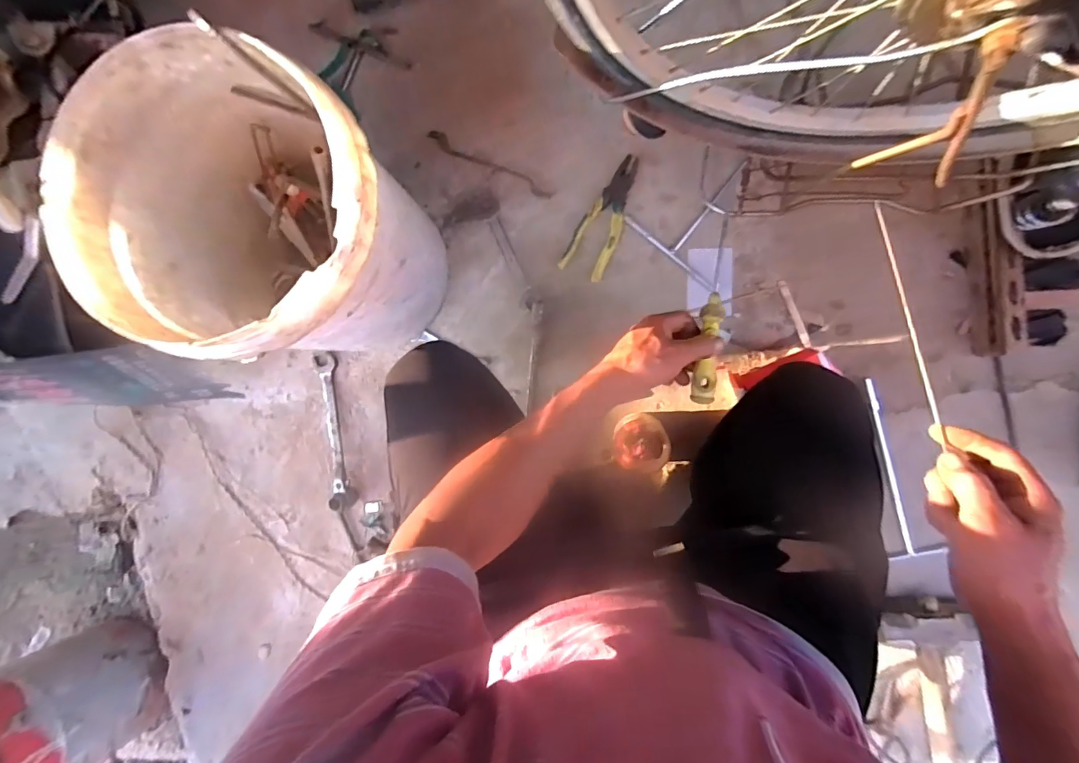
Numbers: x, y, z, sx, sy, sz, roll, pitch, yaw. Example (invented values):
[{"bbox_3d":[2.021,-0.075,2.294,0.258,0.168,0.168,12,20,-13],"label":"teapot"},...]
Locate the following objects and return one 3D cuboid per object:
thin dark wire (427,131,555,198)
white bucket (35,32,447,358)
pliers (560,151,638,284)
[{"bbox_3d":[-0.081,-0.349,0.736,0.235,0.010,0.022,30,94,9],"label":"thin dark wire"},{"bbox_3d":[-0.304,-0.174,0.574,0.315,0.321,0.283,12,91,10],"label":"white bucket"},{"bbox_3d":[0.104,-0.253,0.705,0.068,0.021,0.187,29,93,9],"label":"pliers"}]

